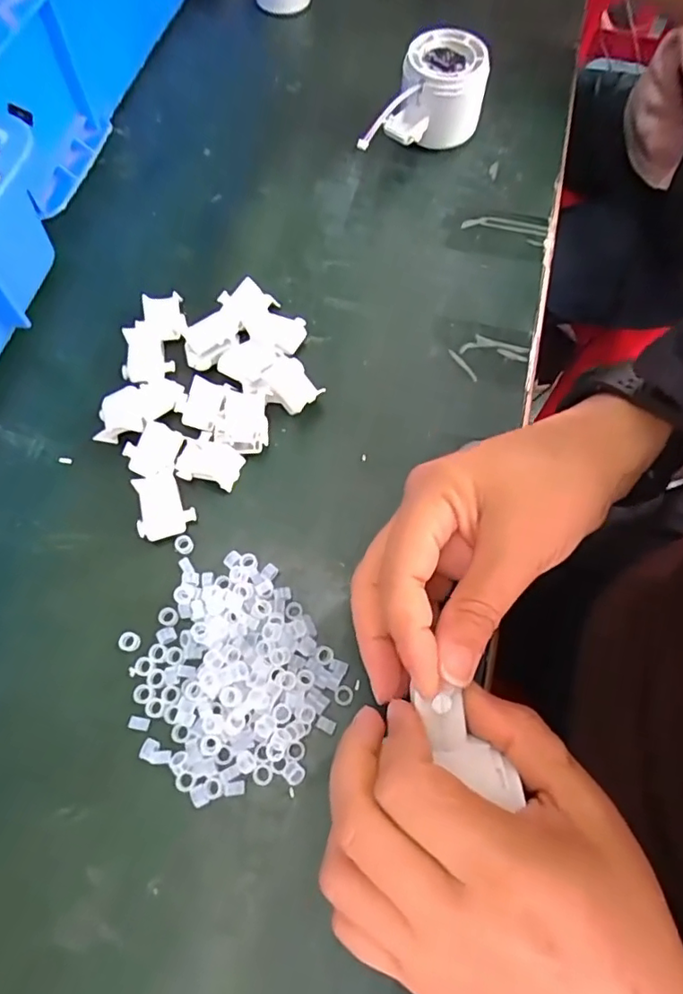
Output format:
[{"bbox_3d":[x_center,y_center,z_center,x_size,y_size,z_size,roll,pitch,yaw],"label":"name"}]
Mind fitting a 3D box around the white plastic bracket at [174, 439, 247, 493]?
[{"bbox_3d":[-0.073,-0.019,0.310,0.033,0.006,0.024,16,67,7],"label":"white plastic bracket"}]

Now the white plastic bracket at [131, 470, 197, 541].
[{"bbox_3d":[-0.095,0.004,0.300,0.029,0.009,0.034,-16,68,-7],"label":"white plastic bracket"}]

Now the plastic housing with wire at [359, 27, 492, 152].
[{"bbox_3d":[0.048,-0.277,0.400,0.104,0.058,0.046,-28,69,-12],"label":"plastic housing with wire"}]

